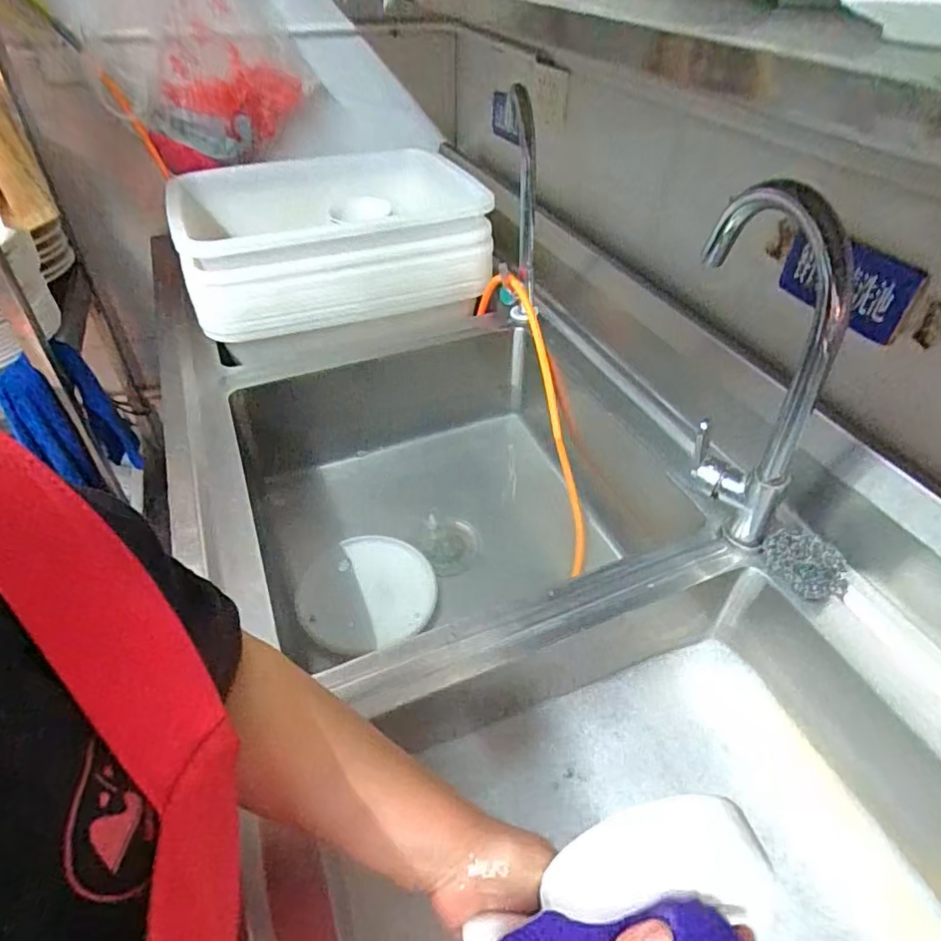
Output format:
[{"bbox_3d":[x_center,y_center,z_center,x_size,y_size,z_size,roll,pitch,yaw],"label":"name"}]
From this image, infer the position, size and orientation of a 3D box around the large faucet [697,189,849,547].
[{"bbox_3d":[0.288,-0.108,0.606,0.098,0.342,0.188,6,44,6],"label":"large faucet"}]

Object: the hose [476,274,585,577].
[{"bbox_3d":[0.118,-0.091,0.986,0.080,0.103,0.528,-12,80,-13],"label":"hose"}]

